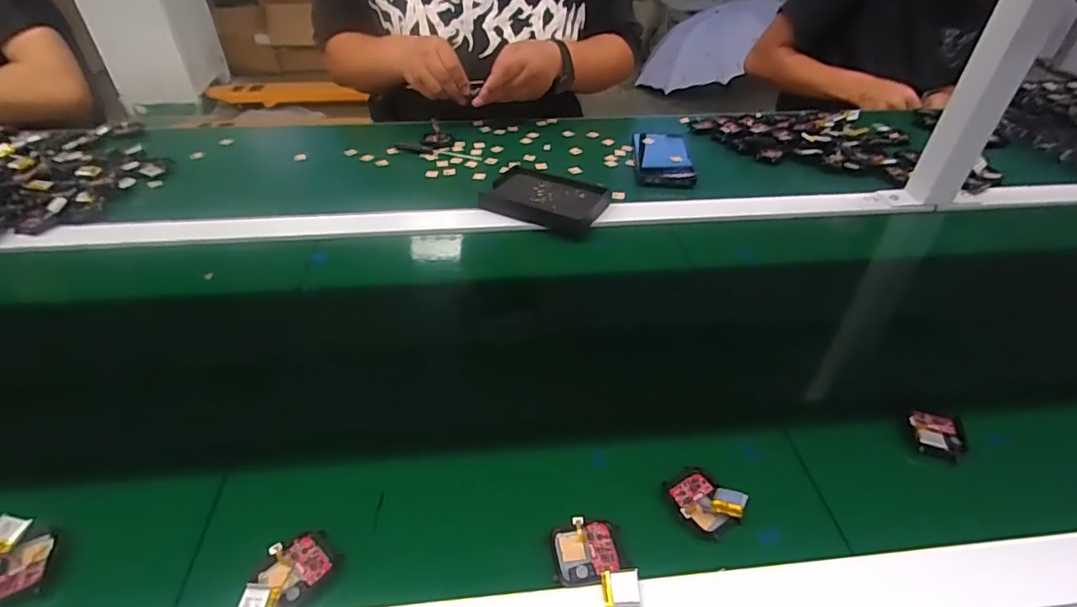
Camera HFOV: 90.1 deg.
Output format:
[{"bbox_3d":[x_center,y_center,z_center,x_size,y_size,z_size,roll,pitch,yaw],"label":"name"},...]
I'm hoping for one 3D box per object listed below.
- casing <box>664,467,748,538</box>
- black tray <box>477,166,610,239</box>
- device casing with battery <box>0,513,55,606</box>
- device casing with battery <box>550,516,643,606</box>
[{"bbox_3d":[0.109,0.130,0.357,0.036,0.019,0.047,-30,50,-30],"label":"casing"},{"bbox_3d":[0.009,-0.128,0.664,0.138,0.022,0.104,20,45,20],"label":"black tray"},{"bbox_3d":[-0.312,0.151,0.320,0.034,0.007,0.051,-16,58,-30],"label":"device casing with battery"},{"bbox_3d":[0.033,0.156,0.325,0.046,0.018,0.052,-2,41,-4],"label":"device casing with battery"}]

